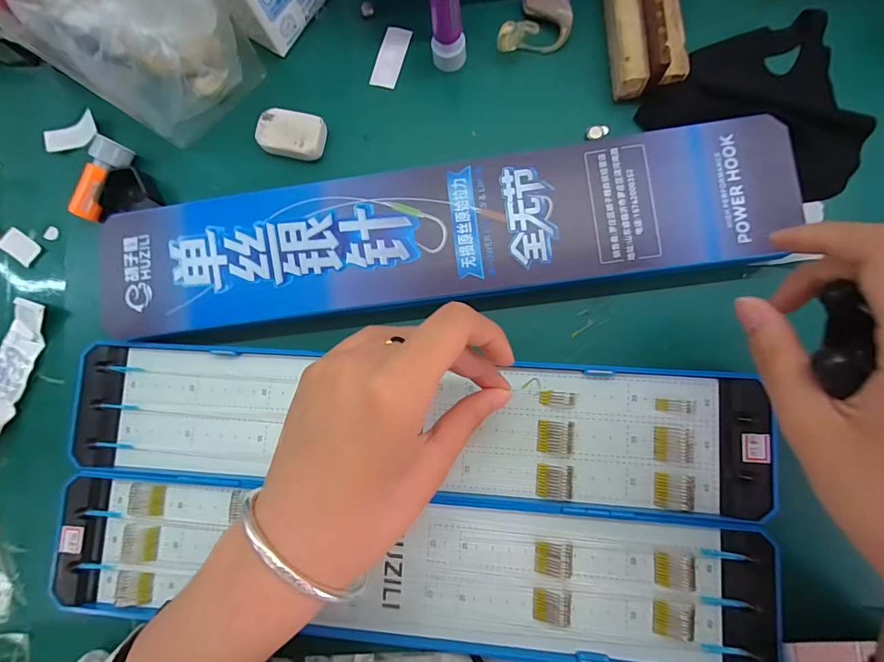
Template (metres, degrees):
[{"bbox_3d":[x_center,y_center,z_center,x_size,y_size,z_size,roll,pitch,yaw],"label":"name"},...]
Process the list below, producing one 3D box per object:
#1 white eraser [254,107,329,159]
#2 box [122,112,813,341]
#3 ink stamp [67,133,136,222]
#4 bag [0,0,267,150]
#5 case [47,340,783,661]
[{"bbox_3d":[-0.107,-0.139,0.301,0.047,0.017,0.031,14,85,7],"label":"white eraser"},{"bbox_3d":[-0.008,-0.063,0.276,0.431,0.023,0.088,-7,83,5],"label":"box"},{"bbox_3d":[-0.244,-0.108,0.302,0.018,0.020,0.059,23,86,8],"label":"ink stamp"},{"bbox_3d":[-0.214,-0.215,0.260,0.108,0.133,0.132,-43,82,0],"label":"bag"},{"bbox_3d":[-0.029,0.105,0.268,0.442,0.013,0.178,4,84,5],"label":"case"}]

